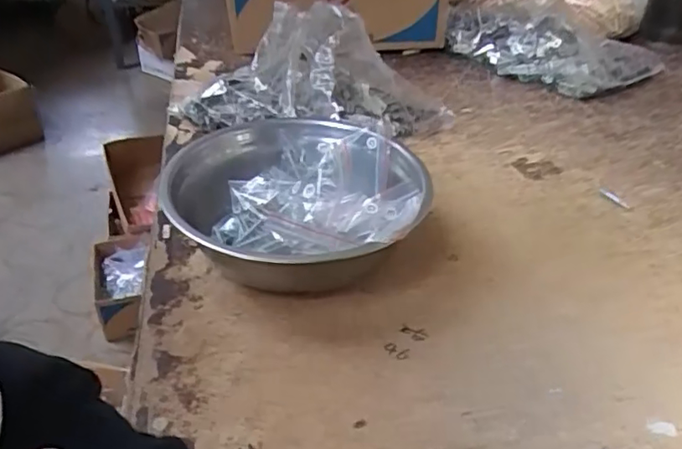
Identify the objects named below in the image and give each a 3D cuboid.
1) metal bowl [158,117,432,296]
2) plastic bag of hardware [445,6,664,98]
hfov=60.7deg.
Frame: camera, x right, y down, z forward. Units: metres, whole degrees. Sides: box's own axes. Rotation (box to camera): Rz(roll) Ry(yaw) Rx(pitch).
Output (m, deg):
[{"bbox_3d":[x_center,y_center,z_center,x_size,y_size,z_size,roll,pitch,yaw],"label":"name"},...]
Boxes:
[{"bbox_3d":[-0.034,-0.017,0.470,0.196,0.072,0.207,1,36,0],"label":"metal bowl"},{"bbox_3d":[0.282,-0.251,0.815,0.260,0.069,0.131,31,45,35],"label":"plastic bag of hardware"}]

